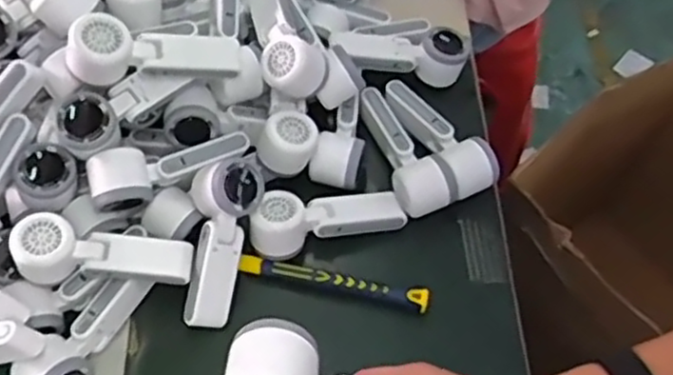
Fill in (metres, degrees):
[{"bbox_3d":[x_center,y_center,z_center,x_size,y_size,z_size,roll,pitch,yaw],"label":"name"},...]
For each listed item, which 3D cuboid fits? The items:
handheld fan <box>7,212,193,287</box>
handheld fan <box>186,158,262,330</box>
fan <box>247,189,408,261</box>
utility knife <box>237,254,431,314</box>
[{"bbox_3d":[-0.229,0.067,0.701,0.169,0.047,0.057,8,60,-12],"label":"handheld fan"},{"bbox_3d":[-0.118,0.054,0.722,0.063,0.072,0.172,9,89,4],"label":"handheld fan"},{"bbox_3d":[-0.010,0.030,0.757,0.168,0.050,0.061,-10,61,-7],"label":"fan"},{"bbox_3d":[-0.003,0.097,0.745,0.199,0.013,0.022,12,61,6],"label":"utility knife"}]

